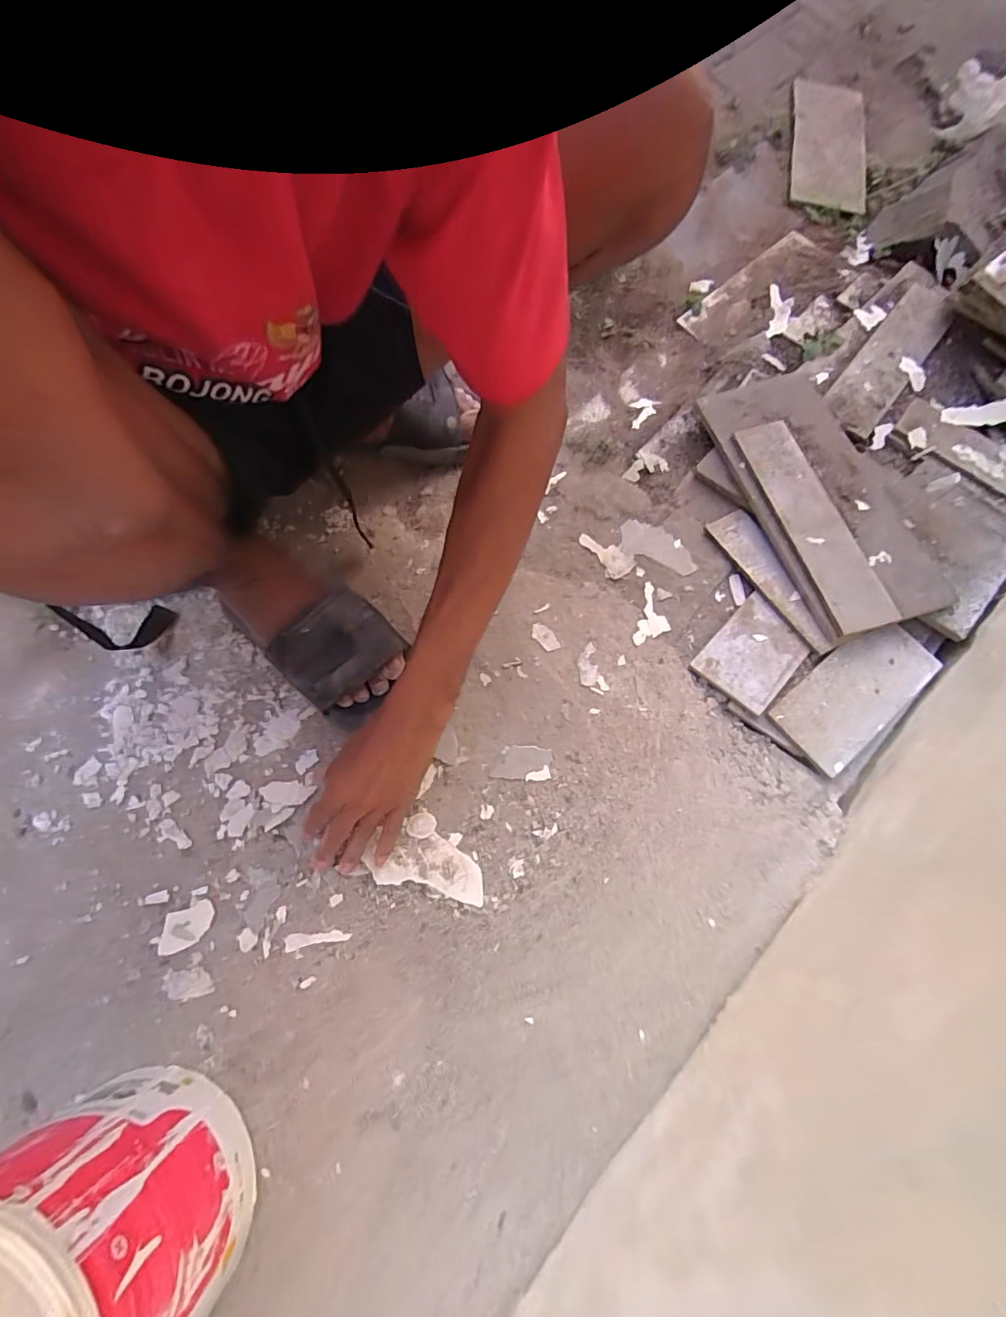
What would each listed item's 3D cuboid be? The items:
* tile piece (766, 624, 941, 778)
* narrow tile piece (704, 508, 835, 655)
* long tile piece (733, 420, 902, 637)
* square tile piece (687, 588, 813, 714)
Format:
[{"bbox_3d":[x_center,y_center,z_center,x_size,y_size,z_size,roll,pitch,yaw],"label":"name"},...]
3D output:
[{"bbox_3d":[0.372,0.031,0.532,0.192,0.013,0.086,-37,75,-12],"label":"tile piece"},{"bbox_3d":[0.301,-0.090,0.576,0.048,0.008,0.193,-24,67,2],"label":"narrow tile piece"},{"bbox_3d":[0.350,-0.158,0.574,0.069,0.014,0.275,-14,68,-3],"label":"long tile piece"},{"bbox_3d":[0.273,-0.007,0.550,0.086,0.015,0.118,43,75,13],"label":"square tile piece"}]

